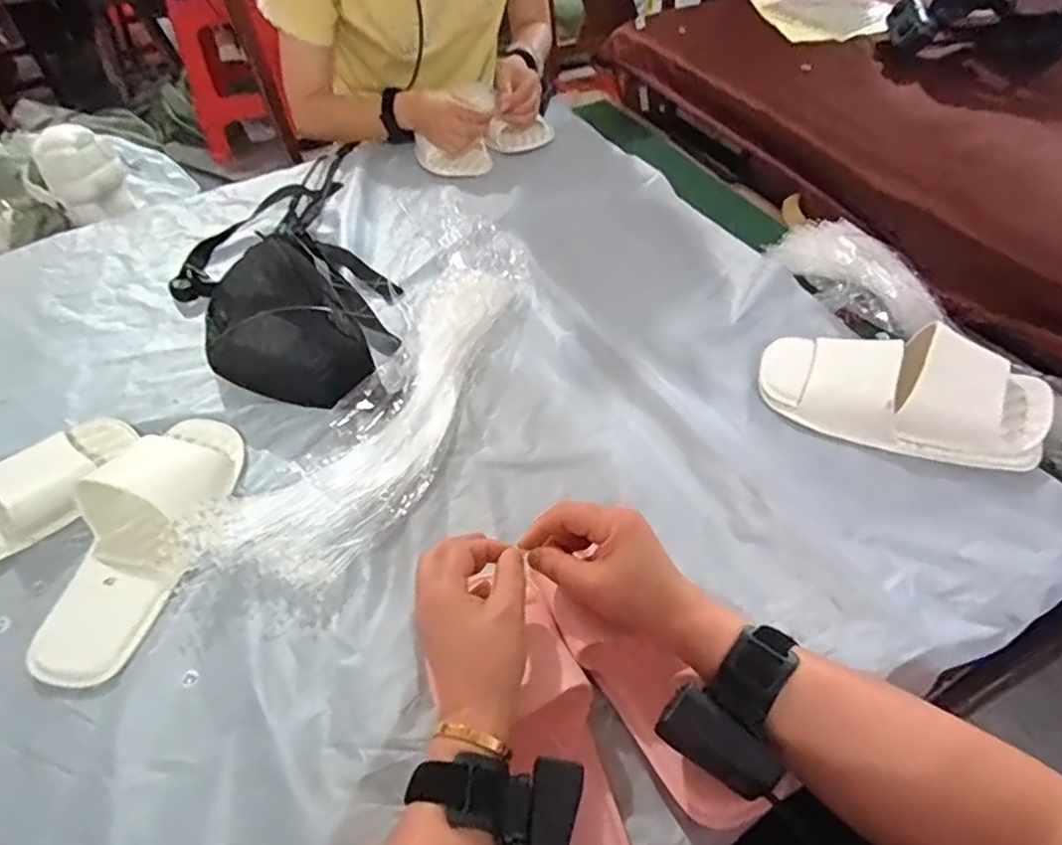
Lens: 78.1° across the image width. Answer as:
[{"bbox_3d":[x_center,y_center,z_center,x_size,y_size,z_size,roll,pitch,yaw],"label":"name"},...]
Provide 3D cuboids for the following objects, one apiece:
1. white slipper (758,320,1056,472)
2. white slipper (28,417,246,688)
[{"bbox_3d":[0.335,-0.033,0.589,0.233,0.058,0.103,13,54,15],"label":"white slipper"},{"bbox_3d":[-0.327,0.086,0.552,0.114,0.053,0.252,3,52,8],"label":"white slipper"}]

